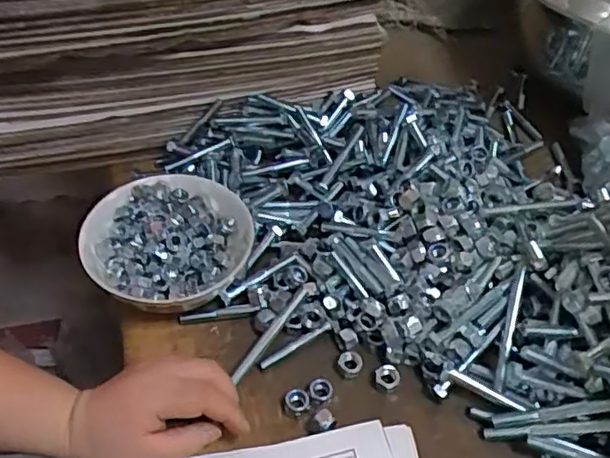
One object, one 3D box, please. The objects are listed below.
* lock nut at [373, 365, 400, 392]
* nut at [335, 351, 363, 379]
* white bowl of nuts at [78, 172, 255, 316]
[{"bbox_3d":[0.061,0.111,0.470,0.018,0.008,0.021,14,48,11],"label":"lock nut"},{"bbox_3d":[0.034,0.102,0.476,0.019,0.007,0.021,21,49,17],"label":"nut"},{"bbox_3d":[-0.108,0.017,0.504,0.117,0.050,0.128,1,46,-1],"label":"white bowl of nuts"}]

